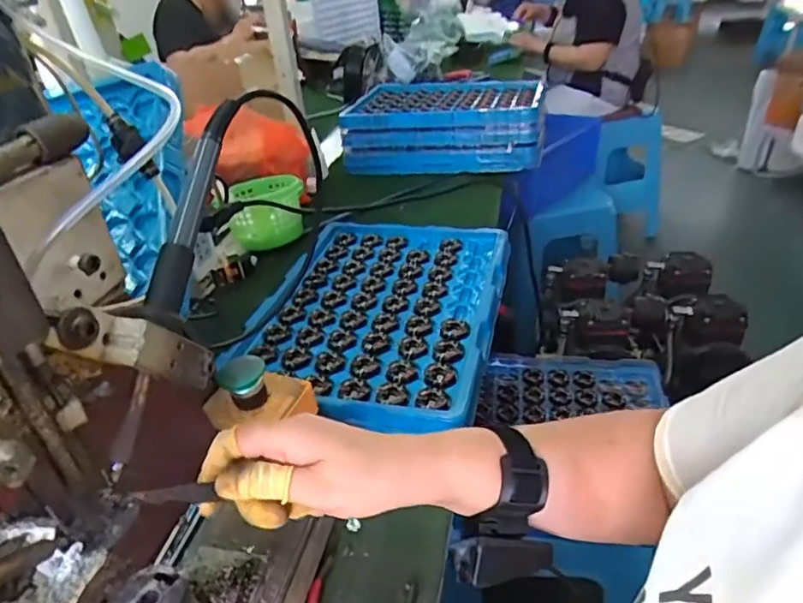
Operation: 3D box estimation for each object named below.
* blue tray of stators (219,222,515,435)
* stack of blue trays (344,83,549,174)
[{"bbox_3d":[-0.026,-0.001,0.662,0.273,0.026,0.377,5,35,15],"label":"blue tray of stators"},{"bbox_3d":[0.096,-0.363,1.118,0.373,0.109,0.295,5,35,15],"label":"stack of blue trays"}]

